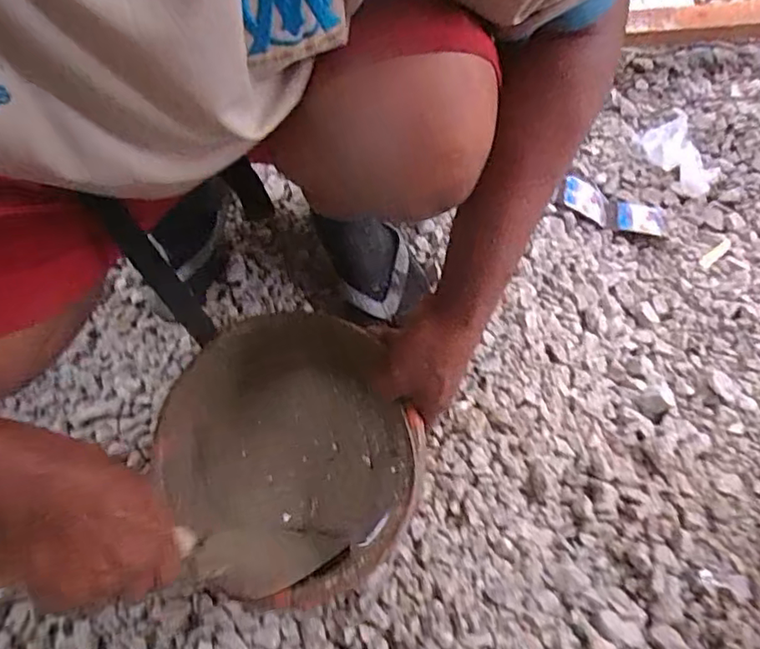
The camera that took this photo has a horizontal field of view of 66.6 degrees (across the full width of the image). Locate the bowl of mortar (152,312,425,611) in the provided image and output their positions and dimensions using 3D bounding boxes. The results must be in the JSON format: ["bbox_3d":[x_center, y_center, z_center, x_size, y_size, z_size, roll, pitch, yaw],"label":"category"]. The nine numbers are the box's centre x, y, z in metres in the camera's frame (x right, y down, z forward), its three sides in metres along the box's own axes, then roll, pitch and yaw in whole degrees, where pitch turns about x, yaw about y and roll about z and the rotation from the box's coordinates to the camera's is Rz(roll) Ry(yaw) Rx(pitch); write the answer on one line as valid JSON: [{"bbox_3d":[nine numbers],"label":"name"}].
[{"bbox_3d":[-0.094,0.108,0.533,0.231,0.089,0.270,-19,68,-6],"label":"bowl of mortar"}]

